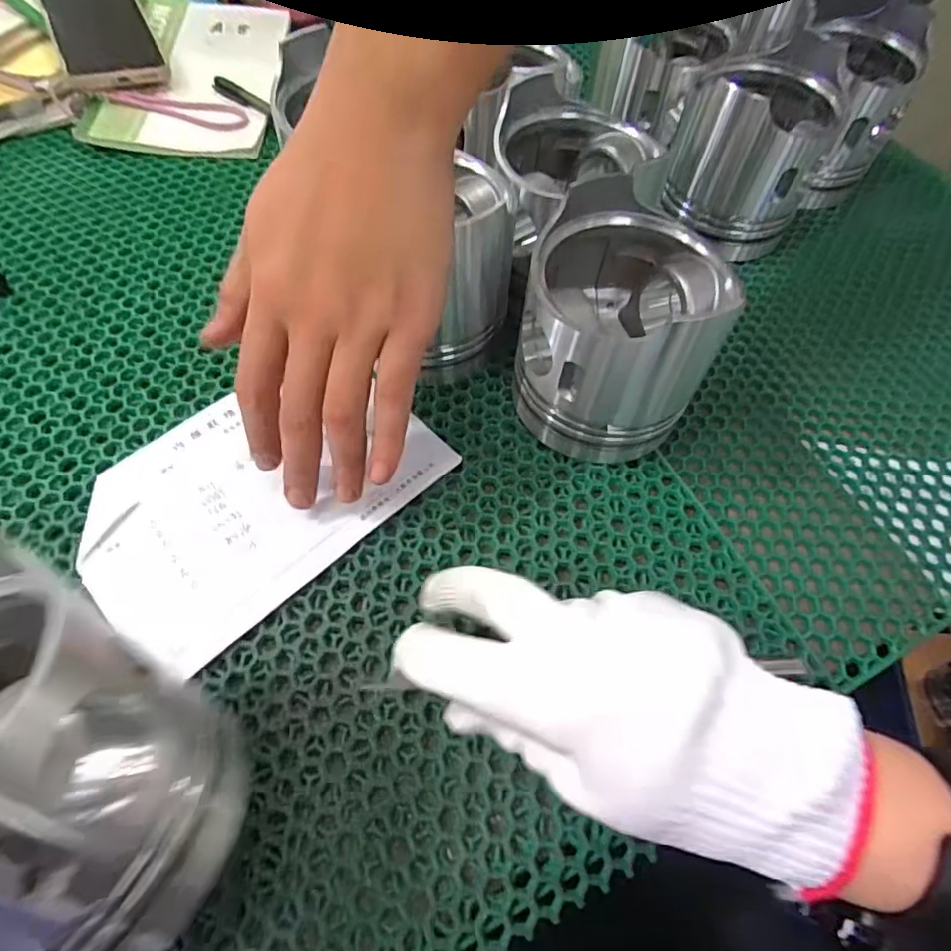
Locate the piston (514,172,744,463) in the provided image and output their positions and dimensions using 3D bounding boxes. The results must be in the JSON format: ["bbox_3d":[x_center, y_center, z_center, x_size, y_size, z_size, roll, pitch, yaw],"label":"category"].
[{"bbox_3d":[0.080,-0.080,0.319,0.104,0.101,0.094,4,60,0],"label":"piston"}]

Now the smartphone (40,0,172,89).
[{"bbox_3d":[-0.323,-0.387,0.497,0.080,0.007,0.157,-18,69,-20],"label":"smartphone"}]

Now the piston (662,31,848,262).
[{"bbox_3d":[0.200,-0.240,0.417,0.099,0.103,0.099,30,63,14],"label":"piston"}]

